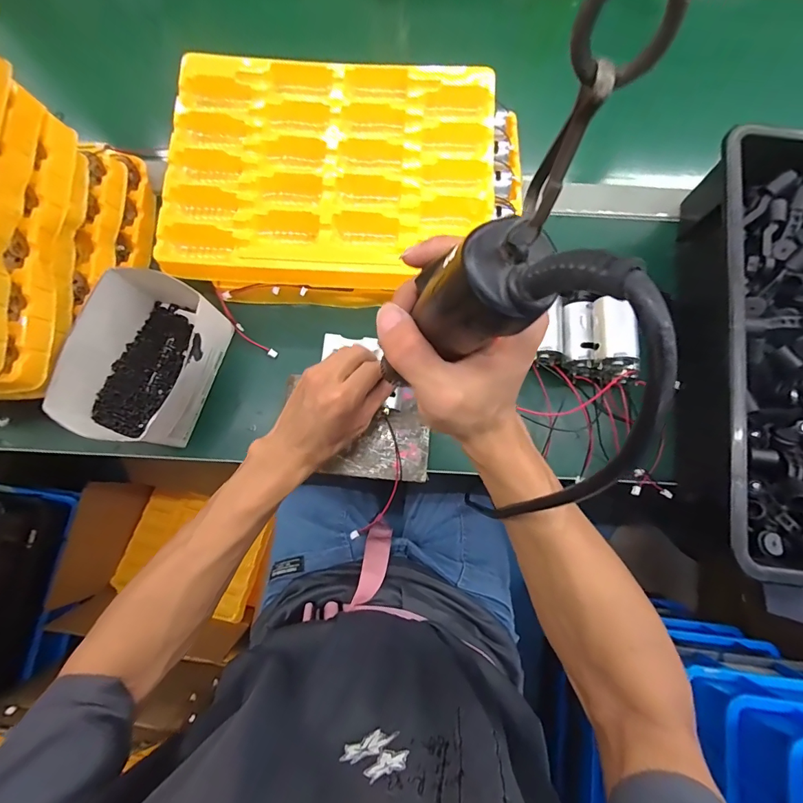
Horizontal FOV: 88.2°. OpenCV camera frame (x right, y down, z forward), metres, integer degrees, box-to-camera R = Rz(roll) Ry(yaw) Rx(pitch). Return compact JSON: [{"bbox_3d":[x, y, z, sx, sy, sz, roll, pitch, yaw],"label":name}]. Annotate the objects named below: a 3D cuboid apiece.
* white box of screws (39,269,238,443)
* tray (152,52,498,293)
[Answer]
[{"bbox_3d":[-0.245,-0.042,0.403,0.119,0.076,0.157,19,80,3],"label":"white box of screws"},{"bbox_3d":[-0.074,-0.237,0.438,0.332,0.042,0.249,6,80,1],"label":"tray"}]

